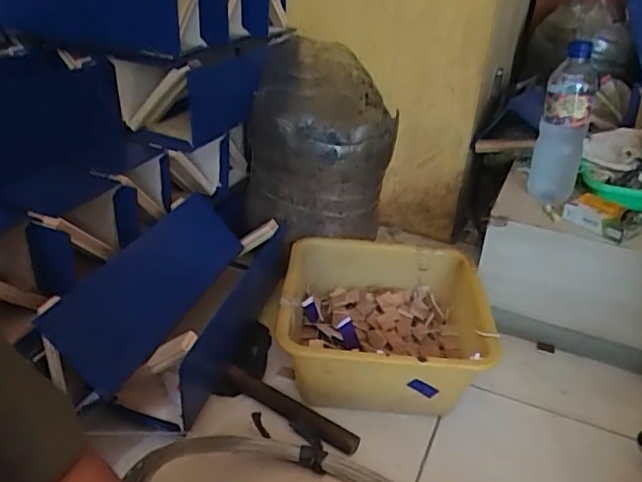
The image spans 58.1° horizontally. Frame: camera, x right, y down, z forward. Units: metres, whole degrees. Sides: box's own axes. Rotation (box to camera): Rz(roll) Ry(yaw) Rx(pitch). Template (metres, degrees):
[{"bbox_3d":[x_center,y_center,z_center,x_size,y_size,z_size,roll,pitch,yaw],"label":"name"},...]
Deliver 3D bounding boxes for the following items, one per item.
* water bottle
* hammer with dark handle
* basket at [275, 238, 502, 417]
[{"bbox_3d":[0.356,-0.167,0.848,0.070,0.220,0.072,14,31,19],"label":"water bottle"},{"bbox_3d":[-0.029,0.189,0.772,0.209,0.034,0.118,16,32,22],"label":"hammer with dark handle"},{"bbox_3d":[0.086,0.123,0.806,0.271,0.127,0.260,3,29,1],"label":"basket"}]

